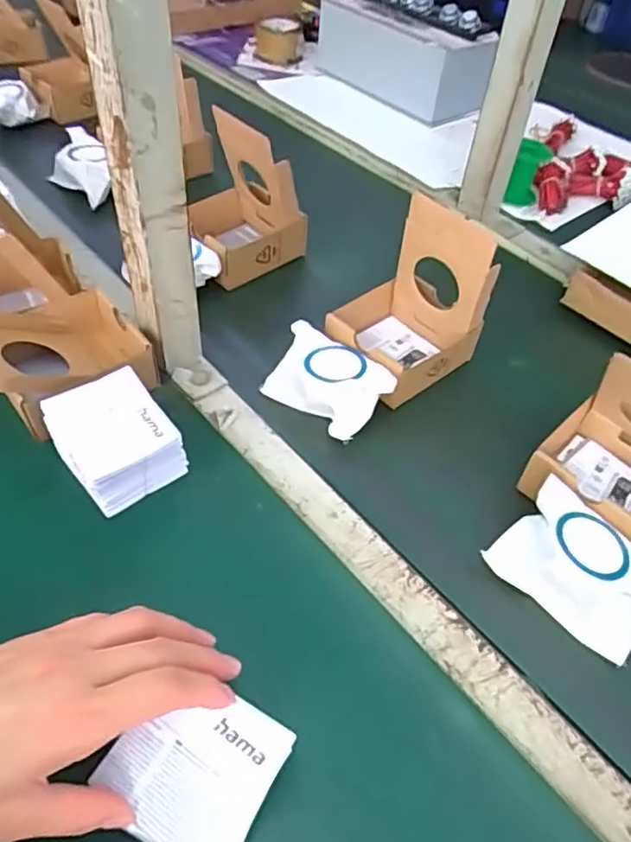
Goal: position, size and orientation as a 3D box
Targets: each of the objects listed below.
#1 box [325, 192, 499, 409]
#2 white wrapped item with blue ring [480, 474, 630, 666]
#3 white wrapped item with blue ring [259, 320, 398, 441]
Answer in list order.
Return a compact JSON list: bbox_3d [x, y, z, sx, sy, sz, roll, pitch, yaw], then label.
[{"bbox_3d":[0.079,-0.110,0.549,0.114,0.148,0.111,-31,58,-27],"label":"box"},{"bbox_3d":[0.187,0.104,0.434,0.106,0.044,0.075,38,56,25],"label":"white wrapped item with blue ring"},{"bbox_3d":[0.013,-0.032,0.542,0.106,0.044,0.068,33,54,22],"label":"white wrapped item with blue ring"}]

